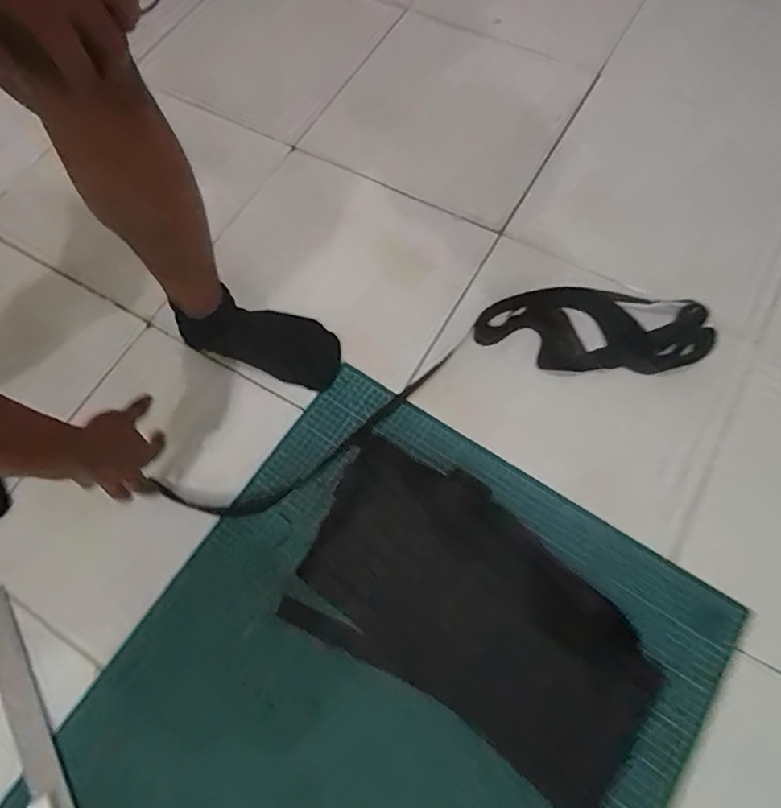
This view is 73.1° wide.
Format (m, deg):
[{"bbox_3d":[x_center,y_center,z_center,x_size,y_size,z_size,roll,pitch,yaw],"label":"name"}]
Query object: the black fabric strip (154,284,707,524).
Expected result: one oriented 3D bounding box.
[{"bbox_3d":[0.063,-0.016,0.724,0.757,0.051,0.179,-22,66,-3],"label":"black fabric strip"}]

